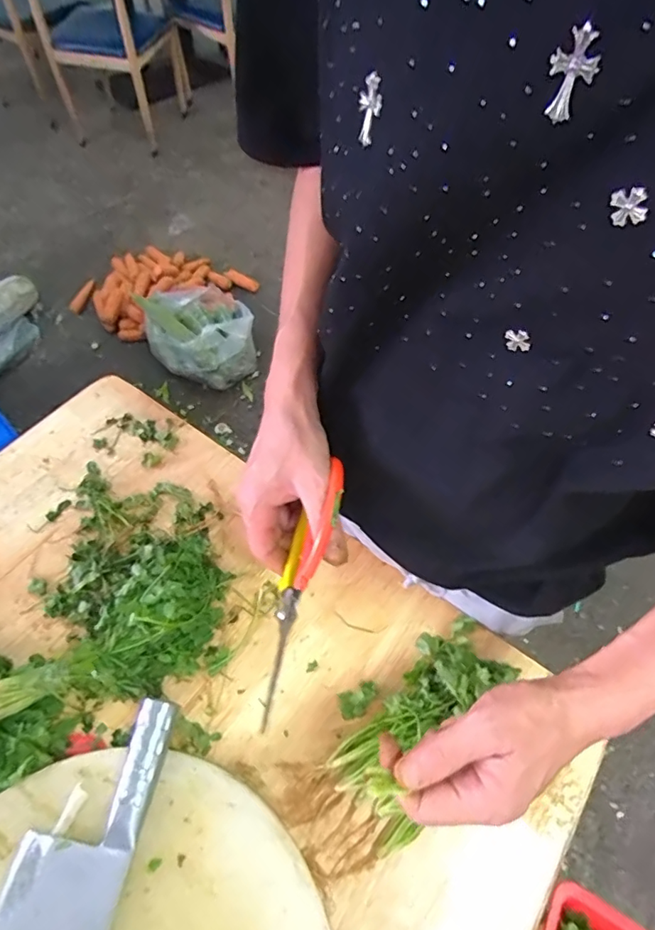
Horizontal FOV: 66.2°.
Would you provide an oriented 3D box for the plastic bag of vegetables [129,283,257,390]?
[{"bbox_3d":[-0.447,-0.460,1.763,0.337,0.224,0.427,-25,63,-16],"label":"plastic bag of vegetables"}]

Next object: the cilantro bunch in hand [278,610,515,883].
[{"bbox_3d":[0.076,0.269,0.496,0.123,0.044,0.264,37,68,26],"label":"cilantro bunch in hand"}]

